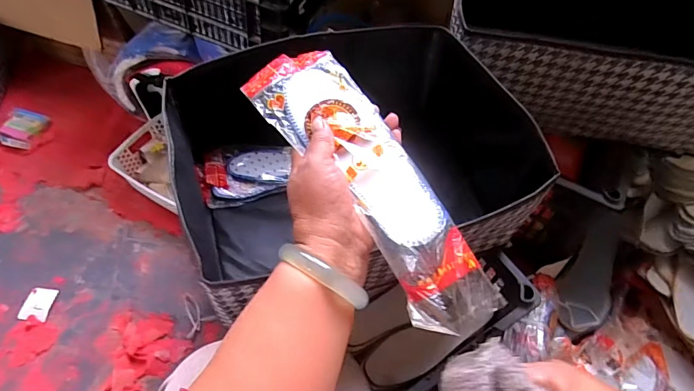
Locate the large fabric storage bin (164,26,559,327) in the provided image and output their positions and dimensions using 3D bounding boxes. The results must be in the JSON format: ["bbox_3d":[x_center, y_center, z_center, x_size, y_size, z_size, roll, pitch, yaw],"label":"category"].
[{"bbox_3d":[-0.004,-0.047,0.586,0.416,0.207,0.346,-12,60,-13],"label":"large fabric storage bin"}]

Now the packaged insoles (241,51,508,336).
[{"bbox_3d":[0.015,-0.019,0.342,0.082,0.019,0.277,-28,67,-16],"label":"packaged insoles"}]

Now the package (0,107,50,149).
[{"bbox_3d":[-0.814,-0.170,1.059,0.090,0.017,0.111,9,59,6],"label":"package"}]

